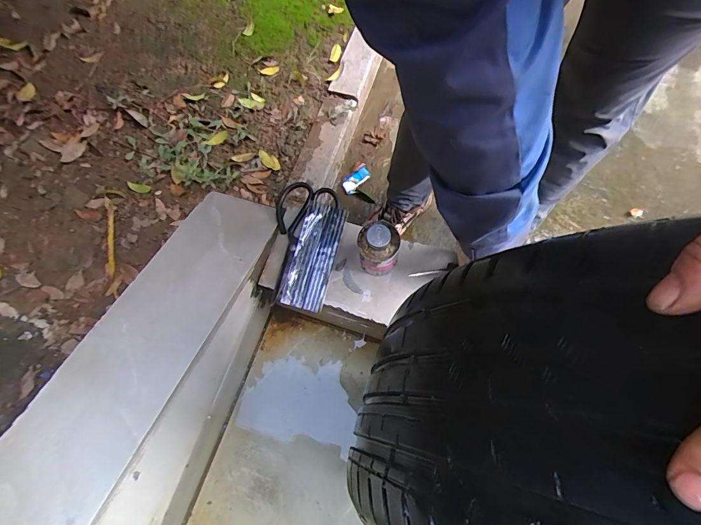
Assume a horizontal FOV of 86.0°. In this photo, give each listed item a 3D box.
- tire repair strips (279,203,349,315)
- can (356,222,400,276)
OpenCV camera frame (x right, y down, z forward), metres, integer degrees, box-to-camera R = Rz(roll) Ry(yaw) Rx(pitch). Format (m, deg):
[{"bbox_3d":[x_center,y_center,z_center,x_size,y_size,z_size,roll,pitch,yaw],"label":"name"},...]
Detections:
[{"bbox_3d":[-0.062,-0.012,0.648,0.069,0.007,0.184,18,80,-10],"label":"tire repair strips"},{"bbox_3d":[0.042,-0.019,0.588,0.062,0.112,0.051,1,68,3],"label":"can"}]

